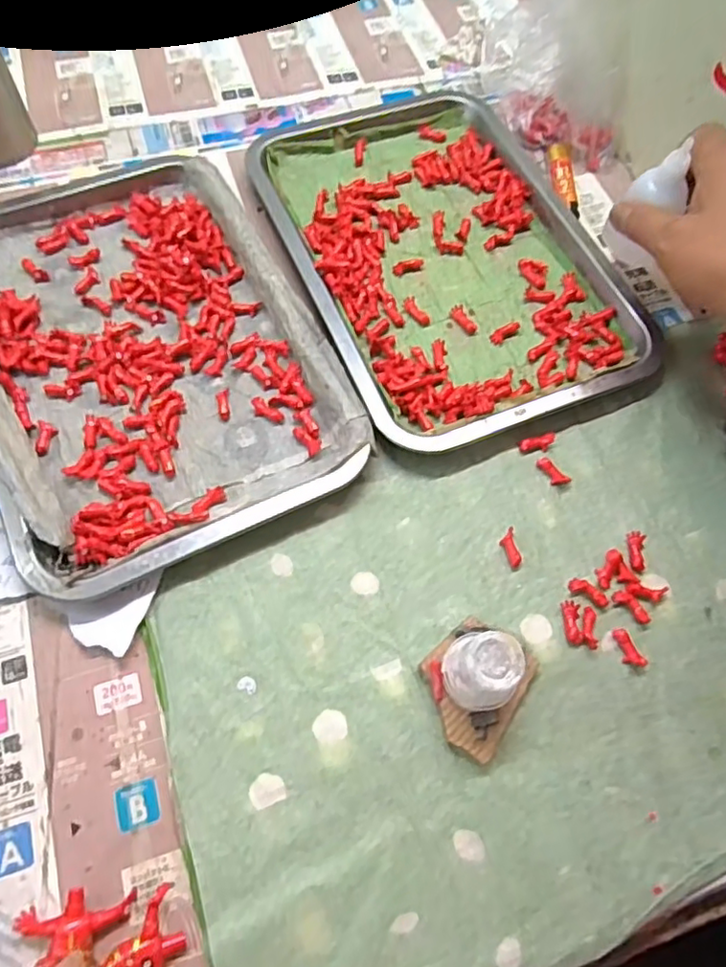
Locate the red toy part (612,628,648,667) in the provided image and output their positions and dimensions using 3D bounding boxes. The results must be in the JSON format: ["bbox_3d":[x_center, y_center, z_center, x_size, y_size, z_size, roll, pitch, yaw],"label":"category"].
[{"bbox_3d":[0.147,0.093,0.342,0.013,0.005,0.023,-36,71,-17],"label":"red toy part"}]

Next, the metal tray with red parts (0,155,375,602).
[{"bbox_3d":[-0.147,-0.096,0.408,0.210,0.022,0.311,-24,69,-13],"label":"metal tray with red parts"}]

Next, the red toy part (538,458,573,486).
[{"bbox_3d":[0.120,-0.007,0.389,0.012,0.004,0.022,-30,70,-15],"label":"red toy part"}]

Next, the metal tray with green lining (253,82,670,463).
[{"bbox_3d":[0.053,-0.180,0.456,0.208,0.020,0.324,-20,68,-11],"label":"metal tray with green lining"}]

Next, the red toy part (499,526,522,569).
[{"bbox_3d":[0.087,0.039,0.365,0.009,0.007,0.024,-11,80,-7],"label":"red toy part"}]

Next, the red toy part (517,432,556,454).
[{"bbox_3d":[0.112,-0.026,0.395,0.024,0.006,0.010,-18,67,-10],"label":"red toy part"}]

